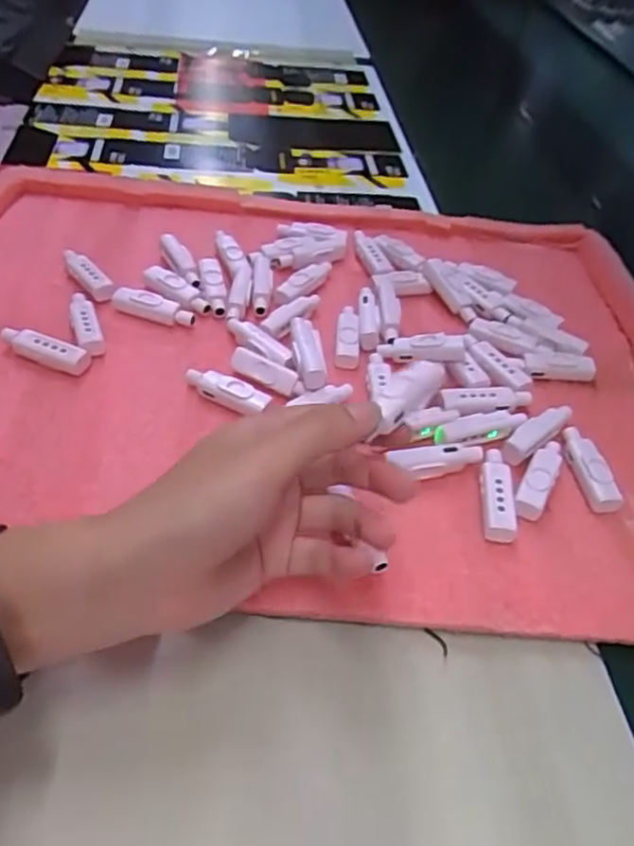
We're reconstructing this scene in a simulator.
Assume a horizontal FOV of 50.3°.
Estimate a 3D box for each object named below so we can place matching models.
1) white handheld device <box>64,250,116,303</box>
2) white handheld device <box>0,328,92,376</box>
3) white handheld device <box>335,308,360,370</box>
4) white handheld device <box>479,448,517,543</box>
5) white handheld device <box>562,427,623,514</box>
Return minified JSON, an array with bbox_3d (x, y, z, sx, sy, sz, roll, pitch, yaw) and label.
[{"bbox_3d":[-0.157,-0.101,0.465,0.013,0.014,0.050,-32,57,-31],"label":"white handheld device"},{"bbox_3d":[-0.166,-0.044,0.410,0.054,0.015,0.013,17,47,11],"label":"white handheld device"},{"bbox_3d":[0.020,-0.058,0.450,0.015,0.010,0.055,5,46,0],"label":"white handheld device"},{"bbox_3d":[0.096,0.037,0.361,0.017,0.008,0.056,8,46,2],"label":"white handheld device"},{"bbox_3d":[0.154,0.025,0.383,0.016,0.018,0.053,-1,47,-6],"label":"white handheld device"}]

